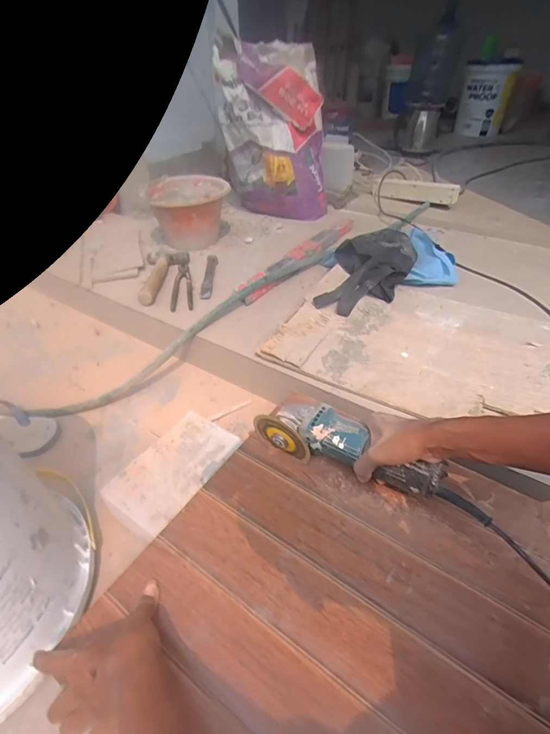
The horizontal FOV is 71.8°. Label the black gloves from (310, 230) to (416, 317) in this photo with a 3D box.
[{"bbox_3d":[0.240,-0.251,0.941,0.186,0.082,0.389,16,43,19],"label":"black gloves"}]

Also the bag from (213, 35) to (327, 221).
[{"bbox_3d":[-0.003,-0.764,1.245,0.330,0.452,0.141,-1,40,-1],"label":"bag"}]

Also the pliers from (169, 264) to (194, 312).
[{"bbox_3d":[-0.240,-0.211,0.980,0.052,0.015,0.225,-7,40,-7],"label":"pliers"}]

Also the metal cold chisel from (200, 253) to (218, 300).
[{"bbox_3d":[-0.175,-0.241,1.009,0.031,0.014,0.219,-5,42,3],"label":"metal cold chisel"}]

